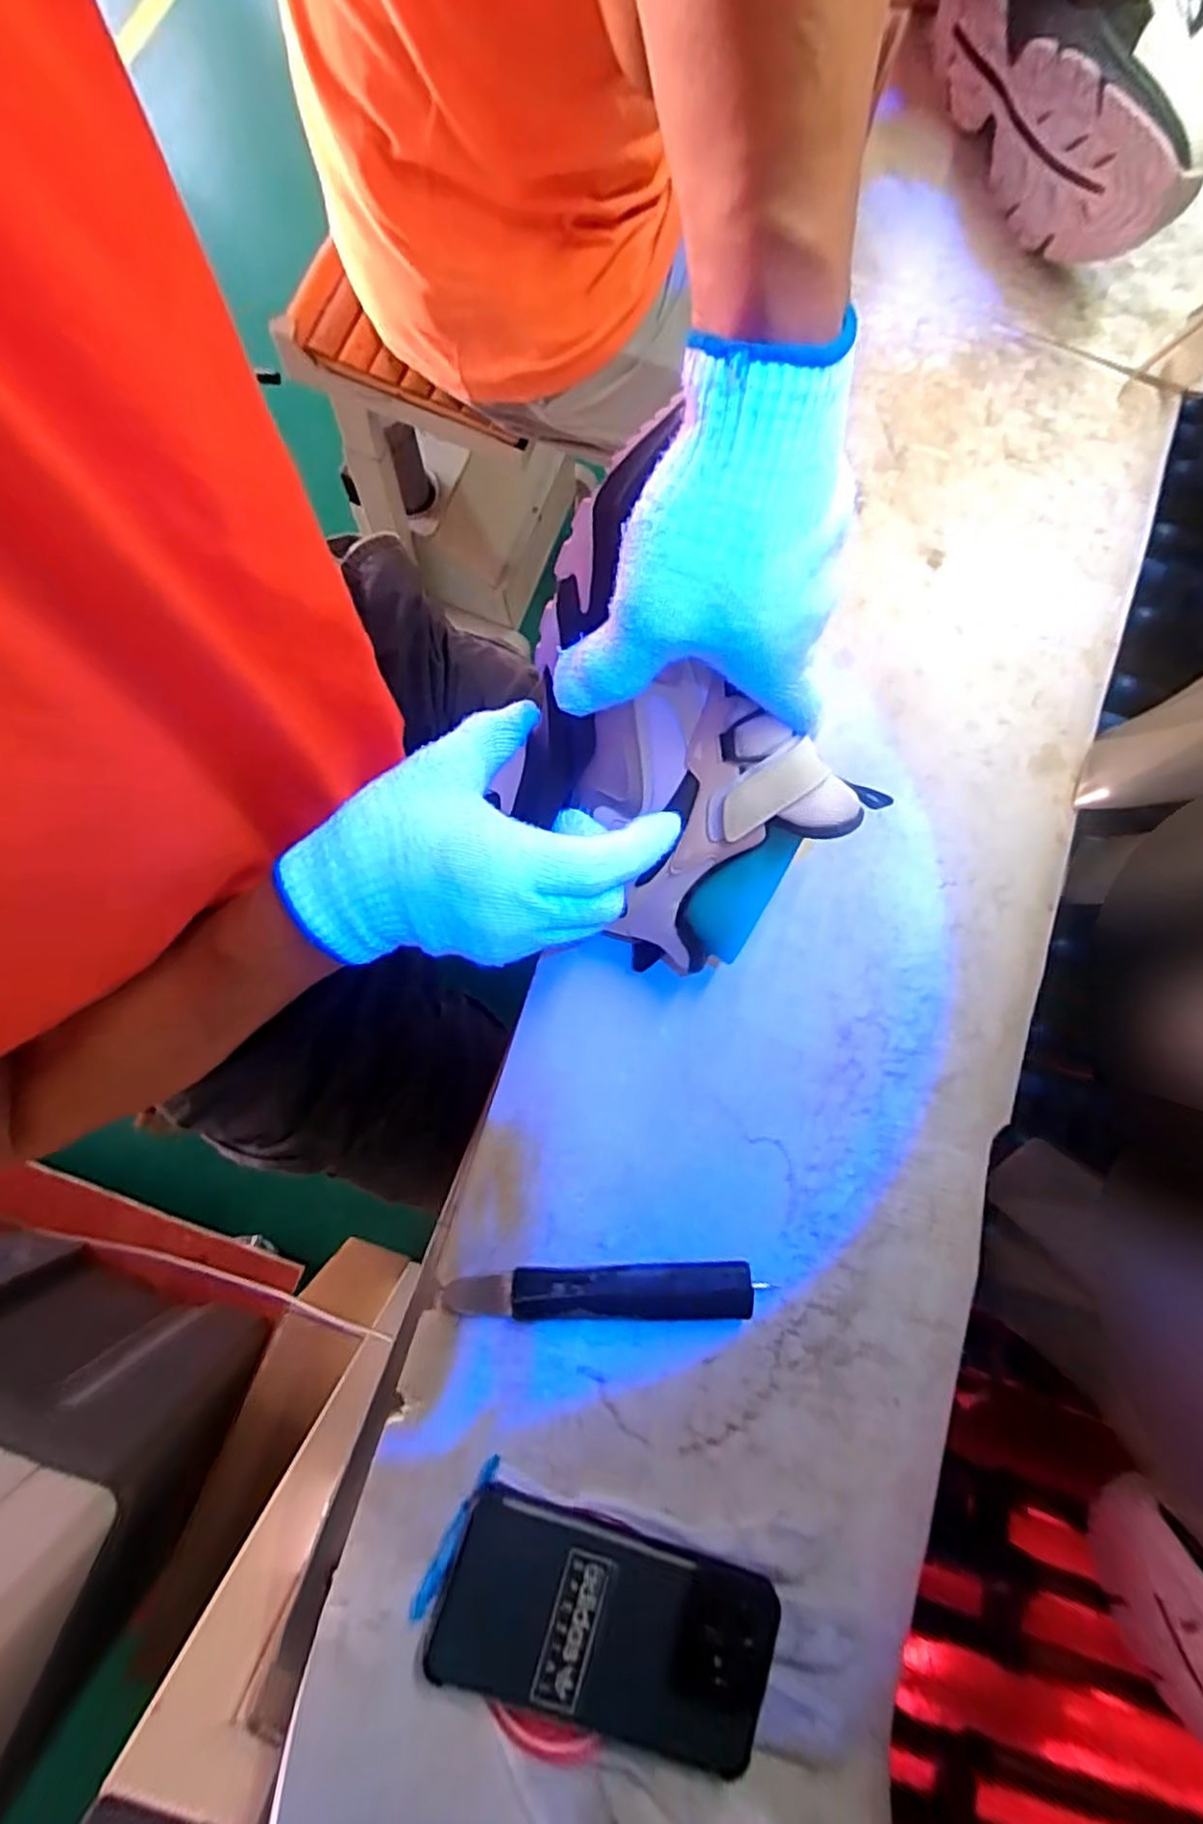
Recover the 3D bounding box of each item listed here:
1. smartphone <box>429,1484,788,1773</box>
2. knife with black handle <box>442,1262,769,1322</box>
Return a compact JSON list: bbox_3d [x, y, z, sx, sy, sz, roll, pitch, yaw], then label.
[{"bbox_3d":[0.003,0.353,0.331,0.162,0.016,0.082,19,75,-1],"label":"smartphone"},{"bbox_3d":[0.001,0.208,0.366,0.165,0.012,0.027,1,80,-4],"label":"knife with black handle"}]

